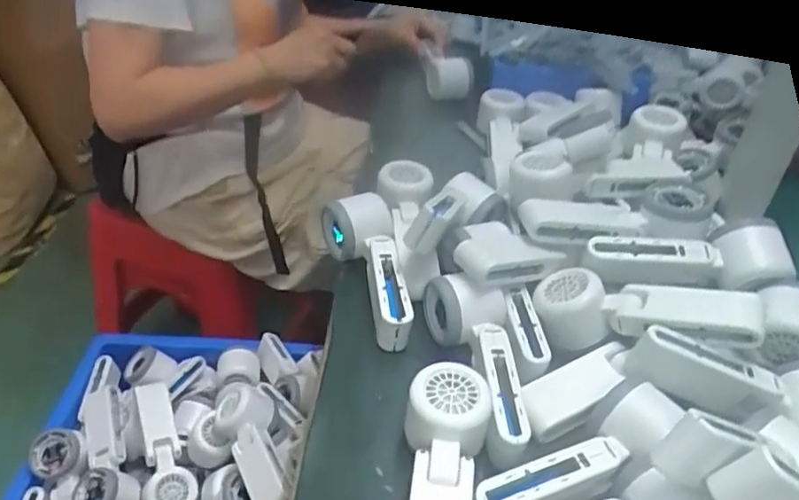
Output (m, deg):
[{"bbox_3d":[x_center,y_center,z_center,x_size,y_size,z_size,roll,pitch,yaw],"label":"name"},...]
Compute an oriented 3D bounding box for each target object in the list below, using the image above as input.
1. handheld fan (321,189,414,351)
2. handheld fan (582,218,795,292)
[{"bbox_3d":[-0.031,0.013,0.558,0.064,0.051,0.160,-4,39,-12],"label":"handheld fan"},{"bbox_3d":[0.239,0.002,0.530,0.162,0.048,0.051,9,38,4],"label":"handheld fan"}]

